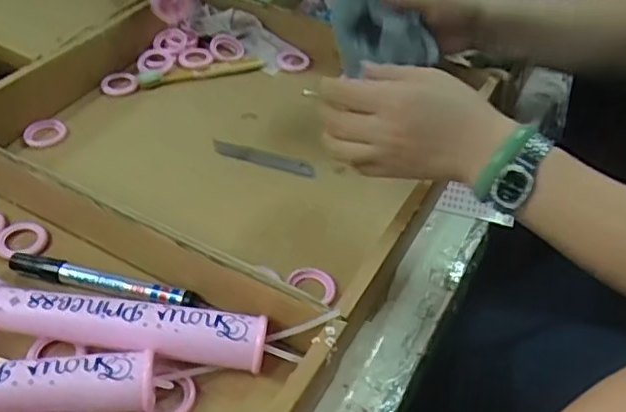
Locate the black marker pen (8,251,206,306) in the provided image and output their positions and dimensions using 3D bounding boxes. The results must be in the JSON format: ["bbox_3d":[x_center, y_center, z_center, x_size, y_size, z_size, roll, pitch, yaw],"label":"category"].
[{"bbox_3d":[-0.150,0.054,0.447,0.143,0.013,0.016,12,44,6],"label":"black marker pen"}]

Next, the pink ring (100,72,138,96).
[{"bbox_3d":[-0.197,-0.125,0.635,0.036,0.009,0.032,-9,46,-15],"label":"pink ring"}]

